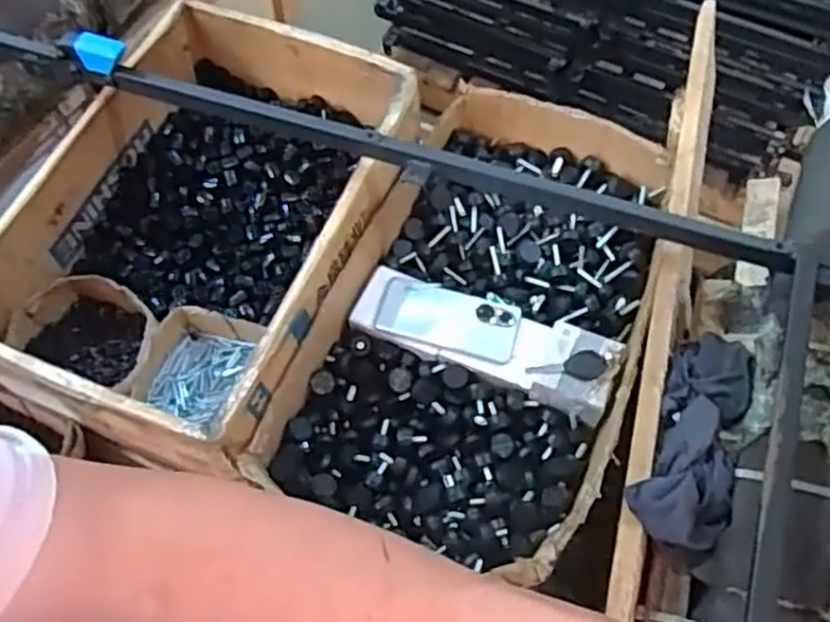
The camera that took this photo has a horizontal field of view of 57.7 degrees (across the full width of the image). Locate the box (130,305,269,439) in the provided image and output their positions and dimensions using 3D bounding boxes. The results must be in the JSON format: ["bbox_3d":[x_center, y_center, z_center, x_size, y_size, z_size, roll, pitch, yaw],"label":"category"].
[{"bbox_3d":[-0.250,0.066,0.877,0.118,0.061,0.133,21,64,12],"label":"box"}]

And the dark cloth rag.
[{"bbox_3d":[0.265,0.111,0.708,0.087,0.053,0.225,21,64,12],"label":"dark cloth rag"}]

